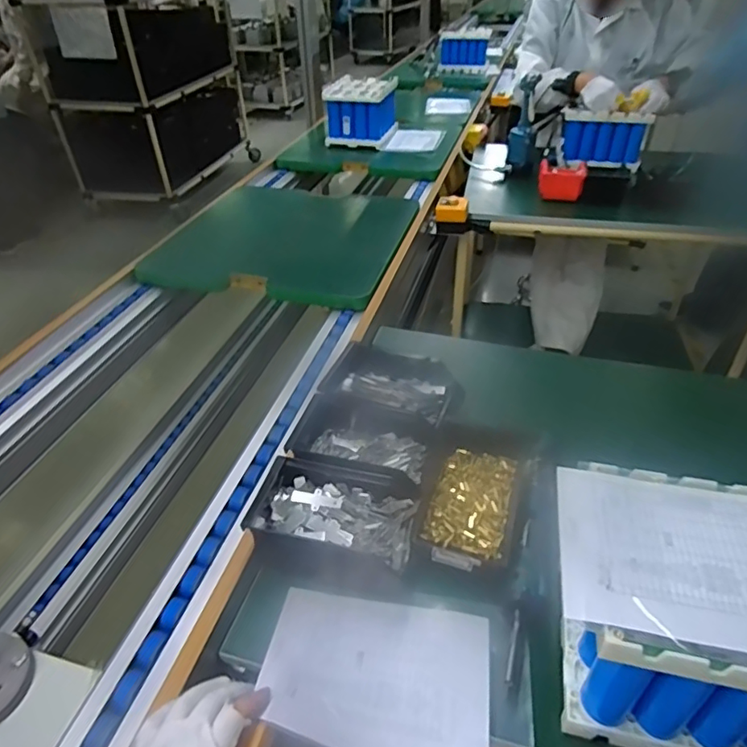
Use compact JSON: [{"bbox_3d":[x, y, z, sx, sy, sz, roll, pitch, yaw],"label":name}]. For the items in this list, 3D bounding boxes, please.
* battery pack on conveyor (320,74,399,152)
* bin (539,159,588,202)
[{"bbox_3d":[-0.032,-0.808,1.703,0.181,0.156,0.203,12,40,17],"label":"battery pack on conveyor"},{"bbox_3d":[0.486,-0.498,1.427,0.111,0.076,0.087,9,40,13],"label":"bin"}]

